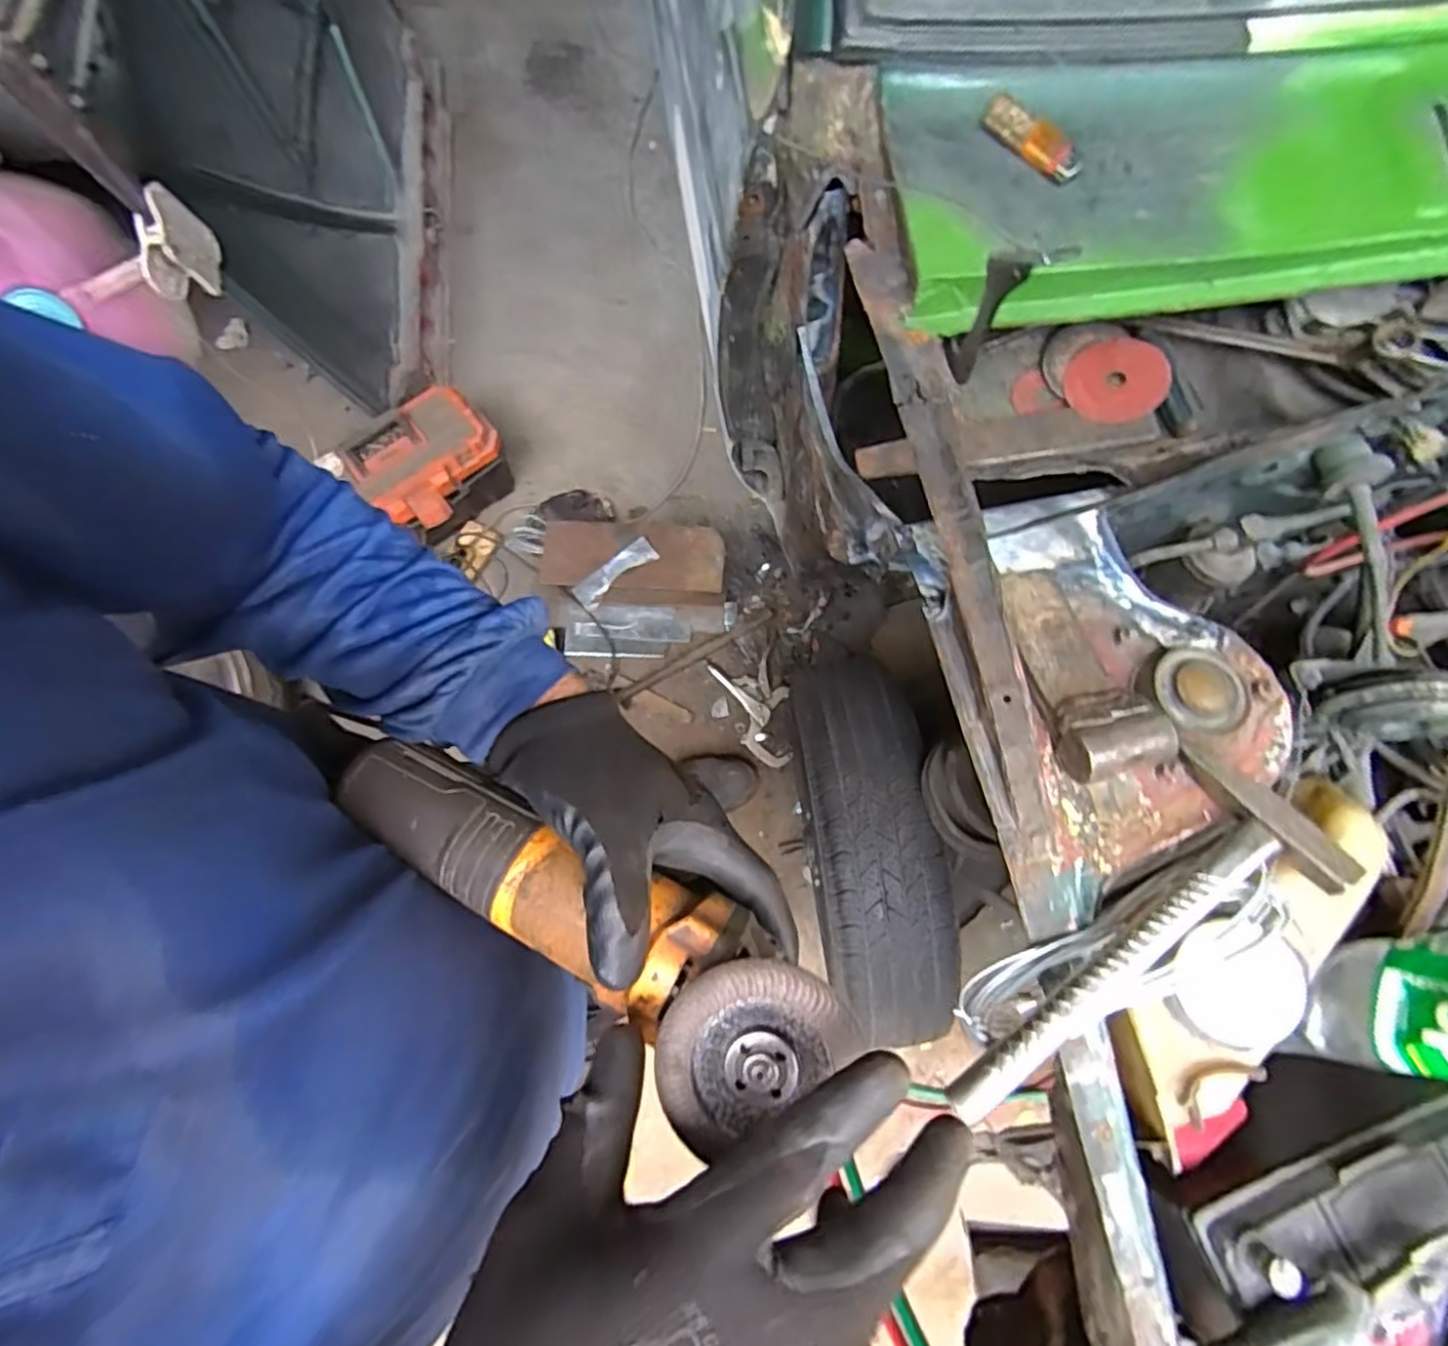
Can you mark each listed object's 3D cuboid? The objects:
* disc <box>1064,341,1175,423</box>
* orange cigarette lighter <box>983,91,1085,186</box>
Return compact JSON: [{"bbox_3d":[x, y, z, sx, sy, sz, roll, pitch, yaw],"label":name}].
[{"bbox_3d":[0.339,-0.253,0.613,0.079,0.006,0.076,-1,86,14],"label":"disc"},{"bbox_3d":[0.218,-0.378,0.500,0.022,0.016,0.081,-42,77,-11],"label":"orange cigarette lighter"}]

